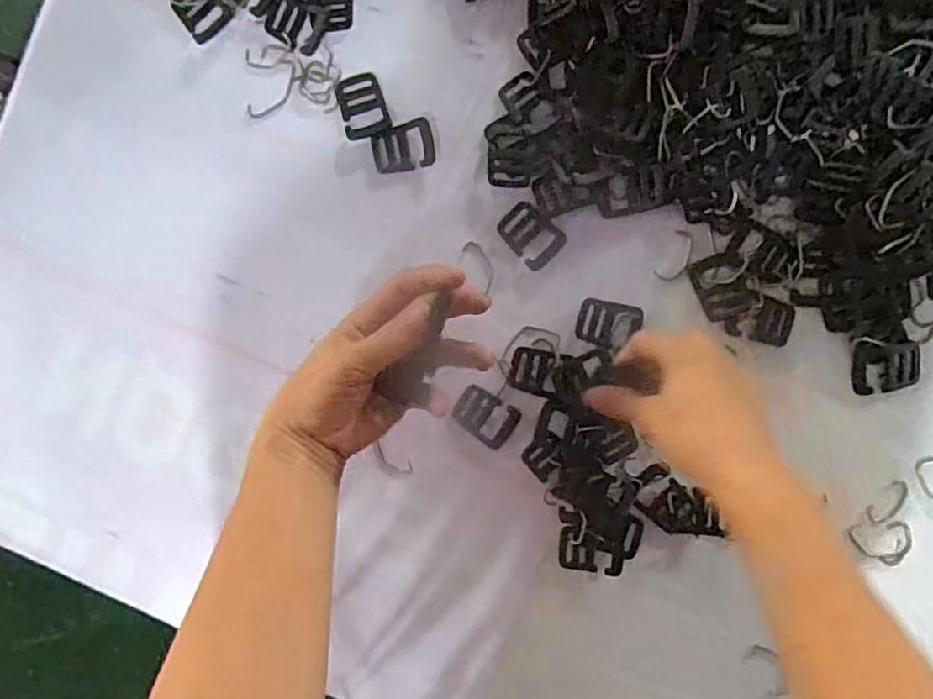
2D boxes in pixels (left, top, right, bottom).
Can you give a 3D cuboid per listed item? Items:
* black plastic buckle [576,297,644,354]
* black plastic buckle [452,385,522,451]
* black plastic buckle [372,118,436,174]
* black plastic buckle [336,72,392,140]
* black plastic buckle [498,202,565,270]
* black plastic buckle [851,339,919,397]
[{"bbox_3d":[0.097,-0.017,0.434,0.043,0.004,0.032,12,93,3],"label":"black plastic buckle"},{"bbox_3d":[0.013,0.047,0.441,0.042,0.004,0.033,34,94,1],"label":"black plastic buckle"},{"bbox_3d":[-0.044,-0.139,0.437,0.042,0.005,0.032,-10,92,4],"label":"black plastic buckle"},{"bbox_3d":[-0.071,-0.168,0.437,0.032,0.004,0.044,-12,92,4],"label":"black plastic buckle"},{"bbox_3d":[0.044,-0.078,0.434,0.032,0.004,0.043,-45,90,4],"label":"black plastic buckle"},{"bbox_3d":[0.280,0.012,0.425,0.044,0.005,0.036,-5,92,3],"label":"black plastic buckle"}]

